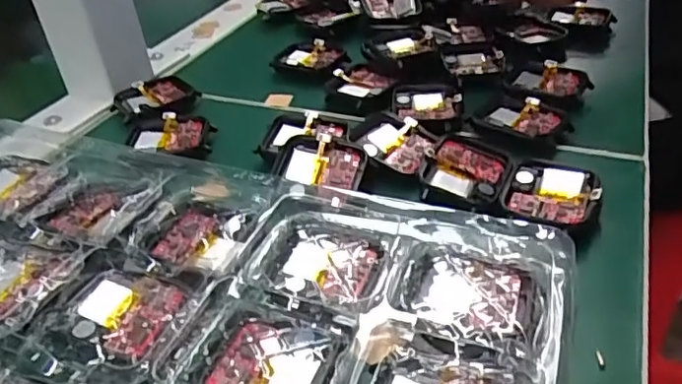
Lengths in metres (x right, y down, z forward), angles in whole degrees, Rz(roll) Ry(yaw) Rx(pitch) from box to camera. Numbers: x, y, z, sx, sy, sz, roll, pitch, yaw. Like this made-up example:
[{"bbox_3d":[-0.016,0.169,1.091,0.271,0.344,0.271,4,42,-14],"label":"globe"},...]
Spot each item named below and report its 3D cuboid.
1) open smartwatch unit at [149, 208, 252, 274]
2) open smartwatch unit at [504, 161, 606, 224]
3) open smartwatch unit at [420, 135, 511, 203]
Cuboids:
[{"bbox_3d":[-0.057,0.018,0.238,0.035,0.013,0.028,12,39,23],"label":"open smartwatch unit"},{"bbox_3d":[0.090,0.000,0.252,0.037,0.009,0.038,10,39,21],"label":"open smartwatch unit"},{"bbox_3d":[0.057,-0.012,0.269,0.036,0.006,0.039,12,40,15],"label":"open smartwatch unit"}]

